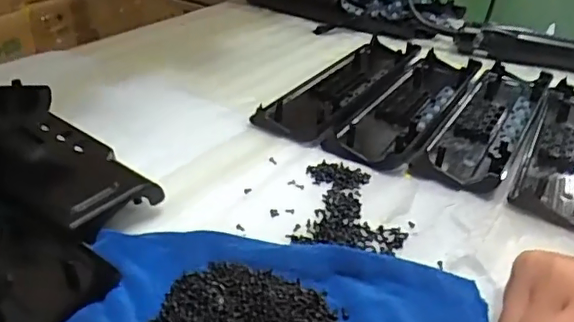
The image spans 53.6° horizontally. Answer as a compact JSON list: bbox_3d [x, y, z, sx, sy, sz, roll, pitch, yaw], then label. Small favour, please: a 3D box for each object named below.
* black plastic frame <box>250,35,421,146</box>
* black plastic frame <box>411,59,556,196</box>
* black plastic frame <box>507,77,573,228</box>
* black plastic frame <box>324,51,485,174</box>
[{"bbox_3d":[0.056,-0.075,0.558,0.071,0.024,0.239,19,33,23],"label":"black plastic frame"},{"bbox_3d":[0.180,-0.038,0.507,0.067,0.022,0.237,20,33,24],"label":"black plastic frame"},{"bbox_3d":[0.237,-0.013,0.468,0.069,0.020,0.231,18,33,22],"label":"black plastic frame"},{"bbox_3d":[0.115,-0.055,0.525,0.068,0.019,0.242,20,33,24],"label":"black plastic frame"}]

